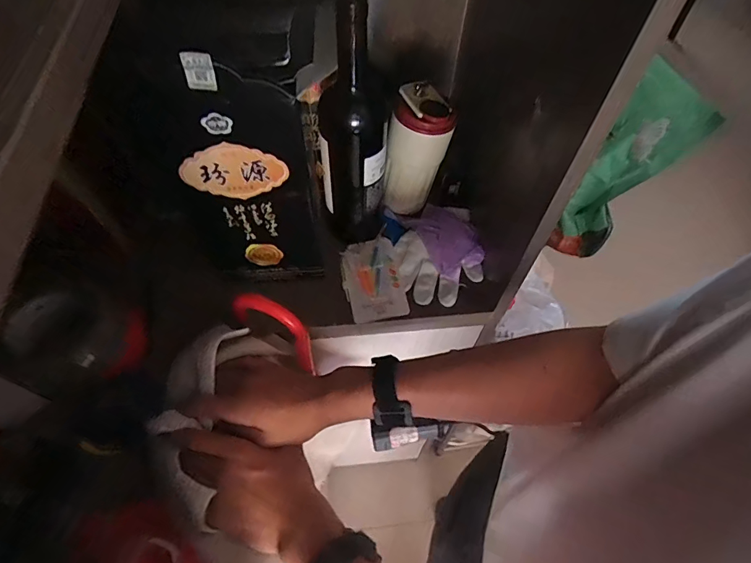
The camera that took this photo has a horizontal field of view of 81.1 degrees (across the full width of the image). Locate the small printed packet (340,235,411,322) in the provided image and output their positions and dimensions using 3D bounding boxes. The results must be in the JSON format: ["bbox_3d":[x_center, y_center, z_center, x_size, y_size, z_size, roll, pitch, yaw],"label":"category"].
[{"bbox_3d":[-0.002,-0.005,0.556,0.071,0.015,0.105,-9,58,-8],"label":"small printed packet"}]

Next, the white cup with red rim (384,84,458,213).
[{"bbox_3d":[0.054,-0.164,0.558,0.073,0.141,0.075,12,58,5],"label":"white cup with red rim"}]

